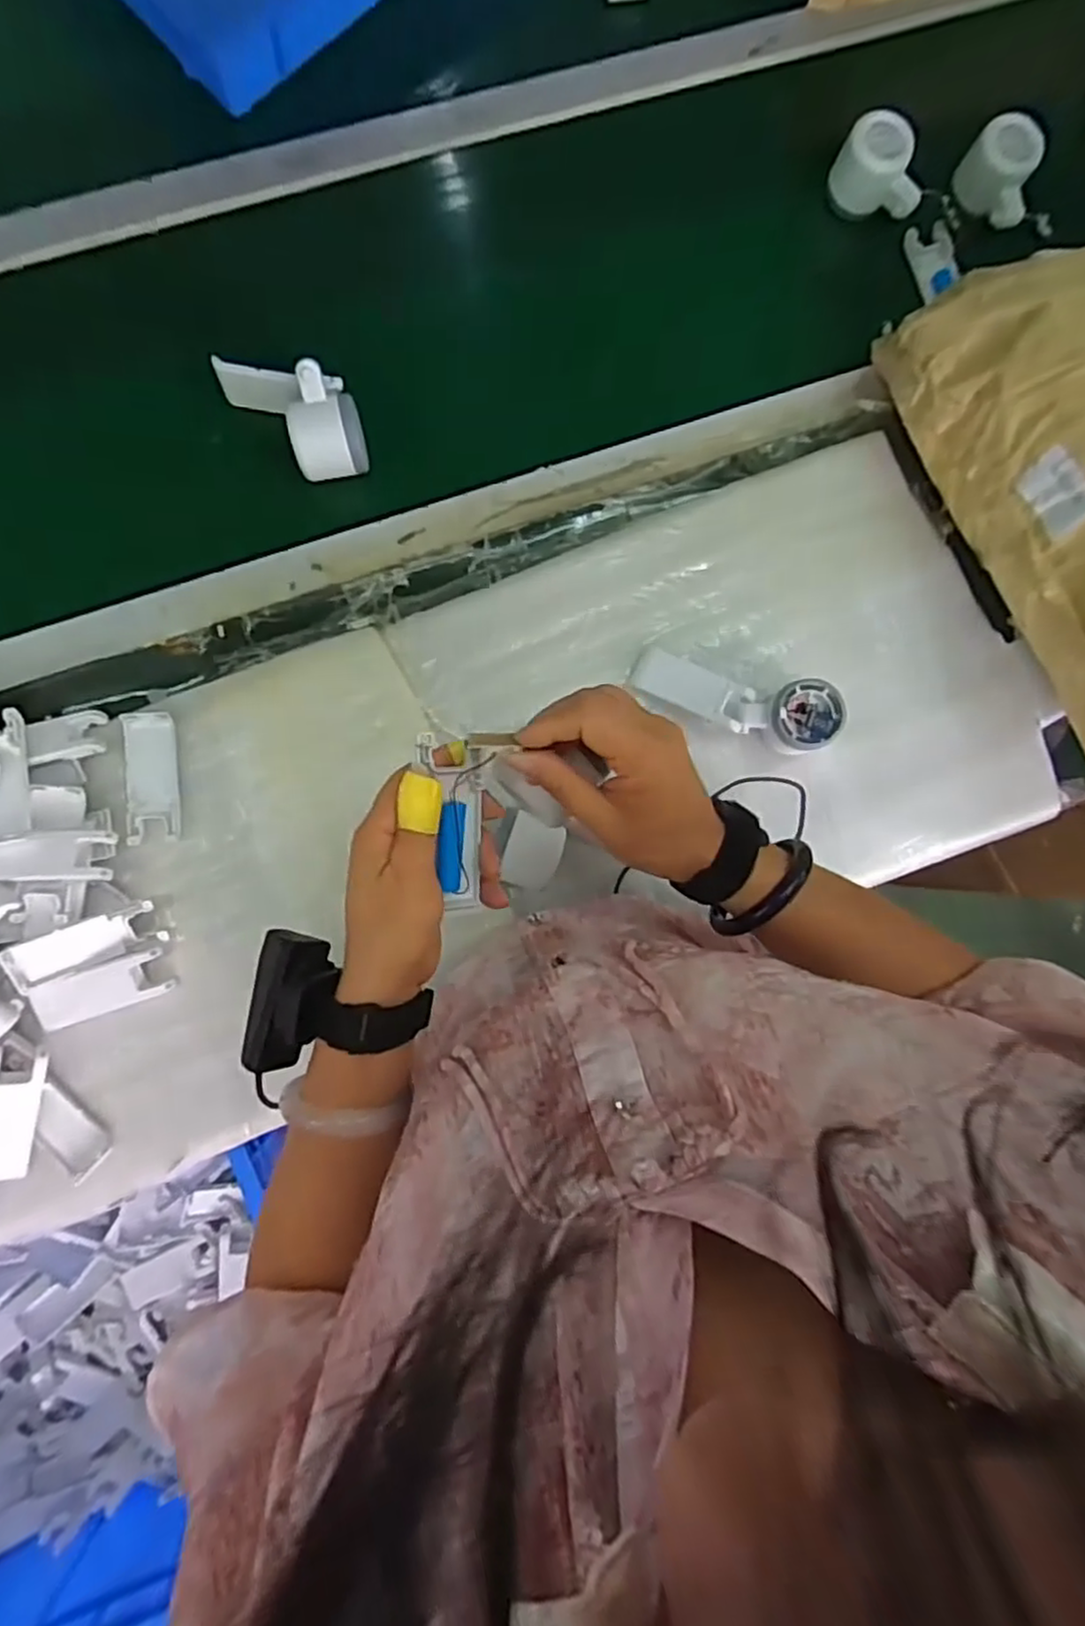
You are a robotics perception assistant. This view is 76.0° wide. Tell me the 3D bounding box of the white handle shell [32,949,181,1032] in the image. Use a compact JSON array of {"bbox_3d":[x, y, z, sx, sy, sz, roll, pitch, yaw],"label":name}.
[{"bbox_3d":[-0.348,0.140,0.547,0.095,0.016,0.037,-20,88,-6],"label":"white handle shell"}]

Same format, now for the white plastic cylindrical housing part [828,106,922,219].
[{"bbox_3d":[0.305,-0.577,0.628,0.083,0.054,0.055,32,85,-2],"label":"white plastic cylindrical housing part"}]

